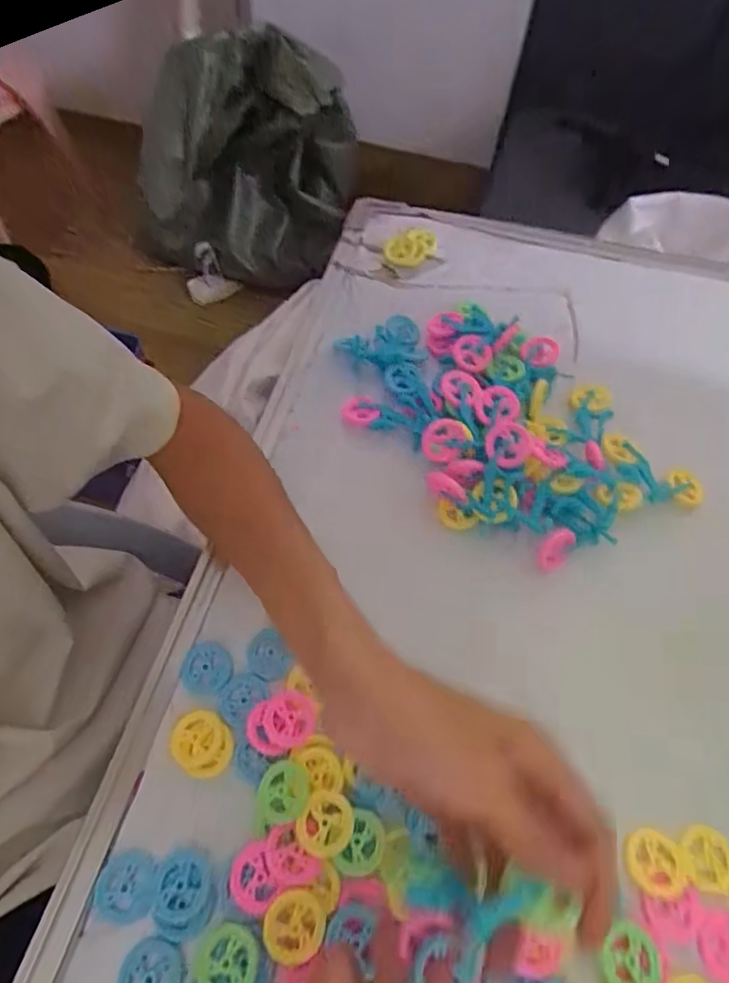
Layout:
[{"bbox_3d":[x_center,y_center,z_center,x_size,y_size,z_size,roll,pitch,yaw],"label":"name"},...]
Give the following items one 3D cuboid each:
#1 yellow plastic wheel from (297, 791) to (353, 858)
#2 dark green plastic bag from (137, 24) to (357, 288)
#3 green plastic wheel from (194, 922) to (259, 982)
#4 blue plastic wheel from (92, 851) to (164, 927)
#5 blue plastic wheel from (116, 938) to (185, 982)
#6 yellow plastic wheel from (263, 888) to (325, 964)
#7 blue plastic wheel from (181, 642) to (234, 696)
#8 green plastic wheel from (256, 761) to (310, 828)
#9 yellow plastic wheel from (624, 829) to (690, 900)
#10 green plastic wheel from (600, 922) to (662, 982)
[{"bbox_3d":[-0.020,0.174,0.286,0.027,0.007,0.029,1,60,-1],"label":"yellow plastic wheel"},{"bbox_3d":[-0.254,-0.643,1.082,0.436,0.428,0.278,-16,61,-10],"label":"dark green plastic bag"},{"bbox_3d":[-0.066,0.226,0.261,0.030,0.004,0.029,1,60,-1],"label":"green plastic wheel"},{"bbox_3d":[-0.121,0.201,0.277,0.031,0.004,0.030,1,60,-1],"label":"blue plastic wheel"},{"bbox_3d":[-0.102,0.232,0.259,0.030,0.004,0.029,1,60,-1],"label":"blue plastic wheel"},{"bbox_3d":[-0.034,0.212,0.266,0.029,0.005,0.030,1,60,-1],"label":"yellow plastic wheel"},{"bbox_3d":[-0.095,0.107,0.330,0.029,0.005,0.029,1,60,-1],"label":"blue plastic wheel"},{"bbox_3d":[-0.044,0.163,0.294,0.027,0.009,0.030,4,67,16],"label":"green plastic wheel"},{"bbox_3d":[0.154,0.195,0.286,0.031,0.005,0.028,9,60,4],"label":"yellow plastic wheel"},{"bbox_3d":[0.131,0.230,0.265,0.027,0.006,0.029,1,60,-1],"label":"green plastic wheel"}]

